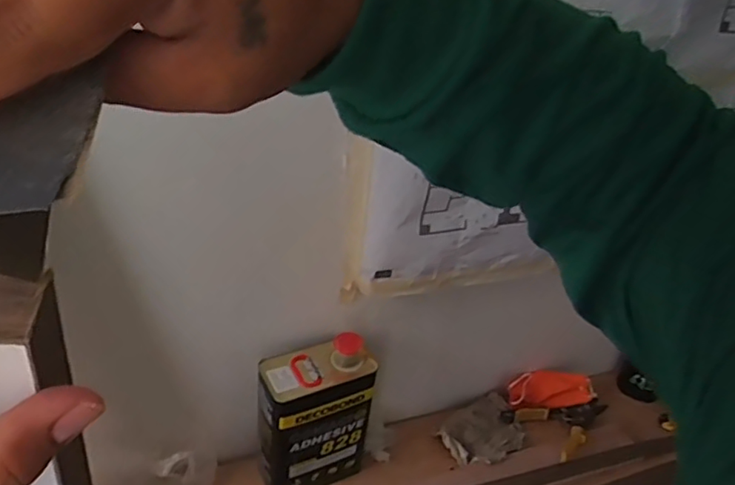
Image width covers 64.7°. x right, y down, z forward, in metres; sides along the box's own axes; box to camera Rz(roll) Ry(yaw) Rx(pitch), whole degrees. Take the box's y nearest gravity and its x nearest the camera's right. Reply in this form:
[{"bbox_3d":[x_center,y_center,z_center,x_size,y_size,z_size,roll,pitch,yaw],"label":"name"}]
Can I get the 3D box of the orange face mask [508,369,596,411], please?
[{"bbox_3d":[0.360,0.295,1.136,0.175,0.054,0.047,1,33,-9],"label":"orange face mask"}]

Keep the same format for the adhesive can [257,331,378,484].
[{"bbox_3d":[-0.083,0.269,0.915,0.172,0.255,0.097,-12,37,-27],"label":"adhesive can"}]

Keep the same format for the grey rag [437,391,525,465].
[{"bbox_3d":[0.217,0.348,1.067,0.168,0.020,0.116,-19,41,-35],"label":"grey rag"}]

